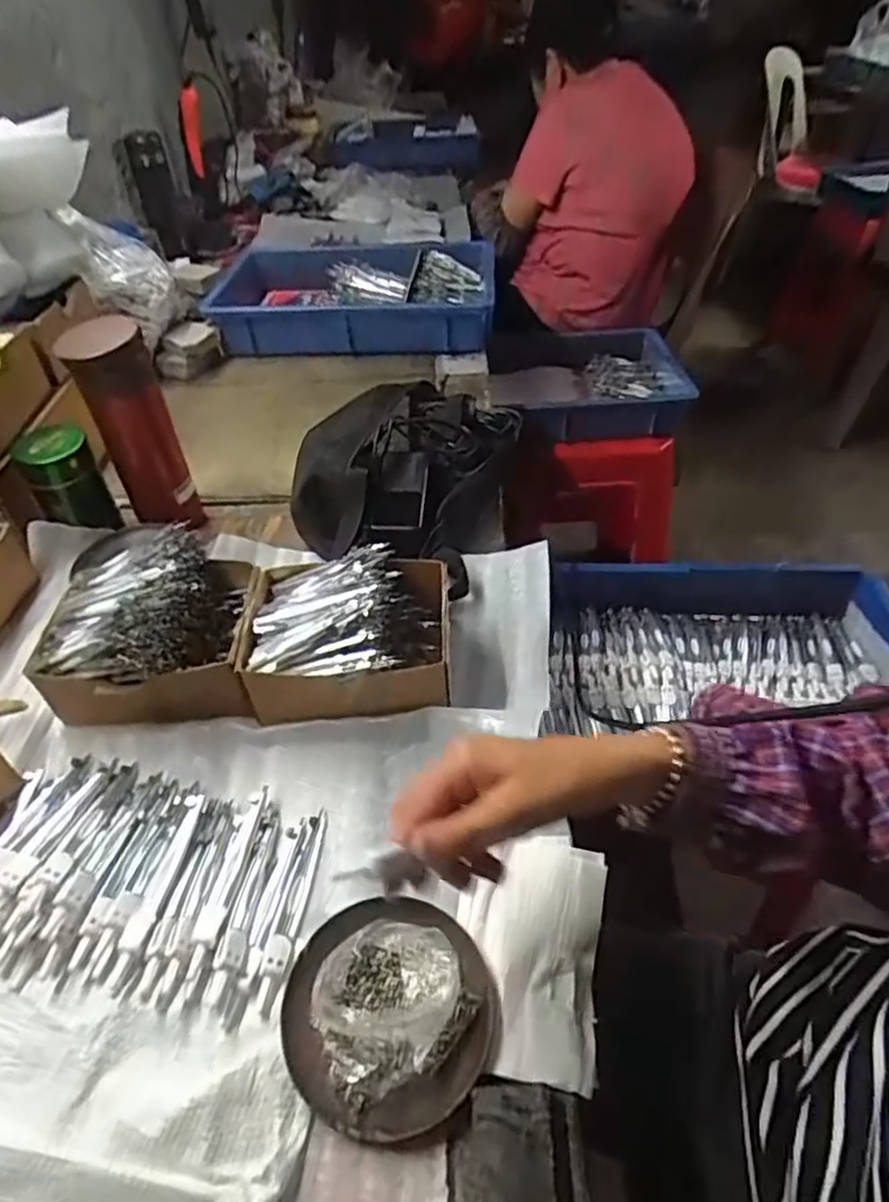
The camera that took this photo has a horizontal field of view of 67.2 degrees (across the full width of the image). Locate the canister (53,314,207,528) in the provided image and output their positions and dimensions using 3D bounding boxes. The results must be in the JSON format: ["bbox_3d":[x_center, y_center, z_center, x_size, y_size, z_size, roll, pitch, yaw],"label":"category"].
[{"bbox_3d":[-0.307,-0.165,0.667,0.080,0.207,0.067,-20,48,-17],"label":"canister"}]

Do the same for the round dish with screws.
[{"bbox_3d":[-0.031,0.228,0.378,0.116,0.032,0.114,-2,45,2],"label":"round dish with screws"}]

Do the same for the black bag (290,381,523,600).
[{"bbox_3d":[-0.038,-0.139,0.722,0.226,0.098,0.238,15,48,19],"label":"black bag"}]

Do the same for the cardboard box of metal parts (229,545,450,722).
[{"bbox_3d":[-0.078,0.025,0.552,0.162,0.086,0.133,-2,45,1],"label":"cardboard box of metal parts"}]

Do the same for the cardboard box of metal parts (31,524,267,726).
[{"bbox_3d":[-0.238,0.020,0.552,0.159,0.094,0.142,-4,45,-1],"label":"cardboard box of metal parts"}]

